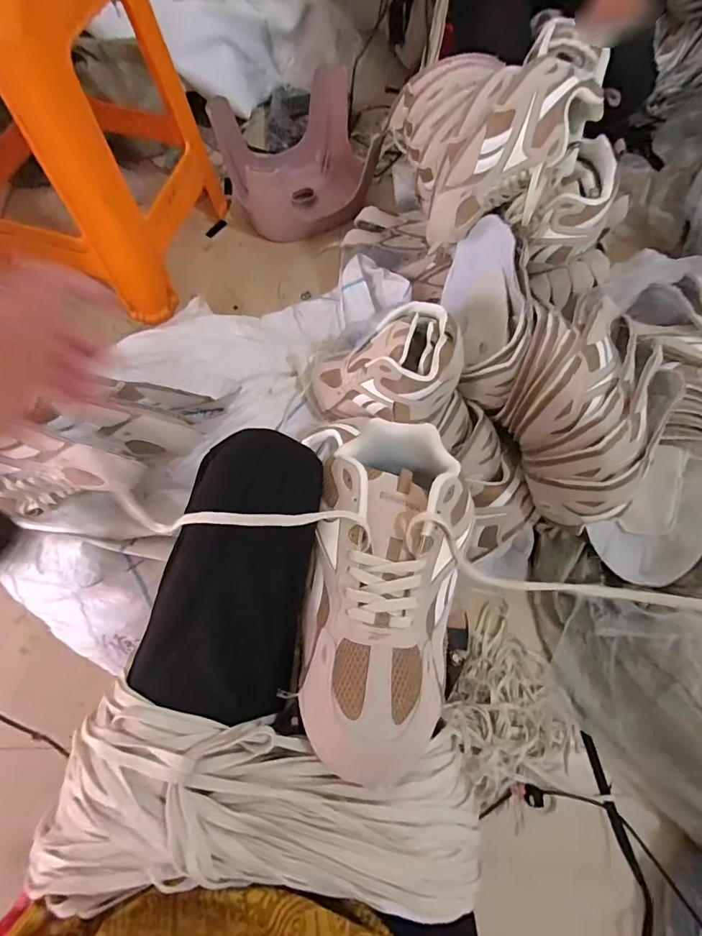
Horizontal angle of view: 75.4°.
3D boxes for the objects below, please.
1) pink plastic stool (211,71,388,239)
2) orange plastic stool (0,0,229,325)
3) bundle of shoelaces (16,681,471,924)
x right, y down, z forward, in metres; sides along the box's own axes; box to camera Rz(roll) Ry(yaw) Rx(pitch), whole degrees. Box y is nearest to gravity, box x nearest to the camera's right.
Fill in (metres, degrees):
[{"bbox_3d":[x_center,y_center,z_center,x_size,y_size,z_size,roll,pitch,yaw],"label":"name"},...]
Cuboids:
[{"bbox_3d":[-0.118,-0.655,0.979,0.300,0.176,0.257,-14,70,-6],"label":"pink plastic stool"},{"bbox_3d":[-0.498,-0.581,0.756,0.415,0.447,0.357,23,71,8],"label":"orange plastic stool"},{"bbox_3d":[-0.052,0.230,0.313,0.297,0.058,0.121,4,69,1],"label":"bundle of shoelaces"}]

